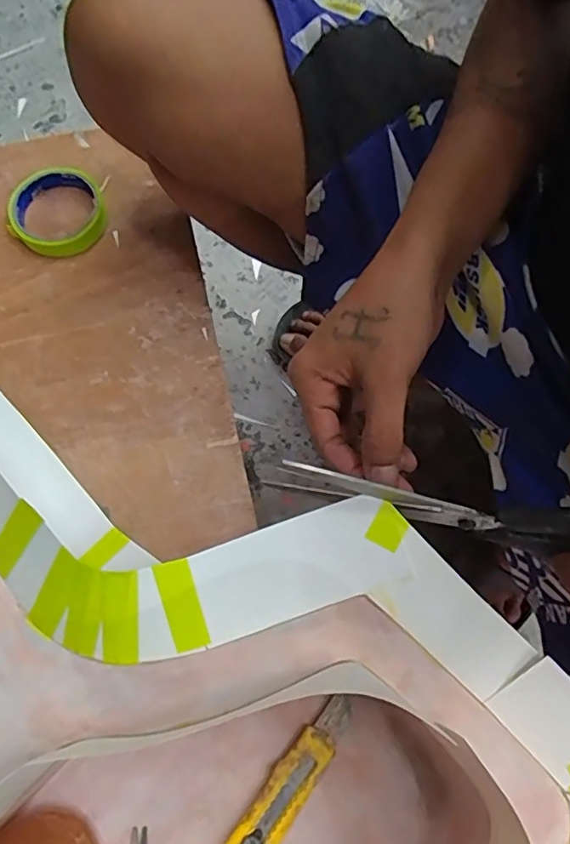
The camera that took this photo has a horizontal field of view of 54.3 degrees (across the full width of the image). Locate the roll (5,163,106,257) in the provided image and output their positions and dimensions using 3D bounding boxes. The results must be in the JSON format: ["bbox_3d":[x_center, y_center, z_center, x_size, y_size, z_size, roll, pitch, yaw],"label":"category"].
[{"bbox_3d":[-0.214,-0.200,0.525,0.089,0.021,0.090,0,70,0],"label":"roll"}]

